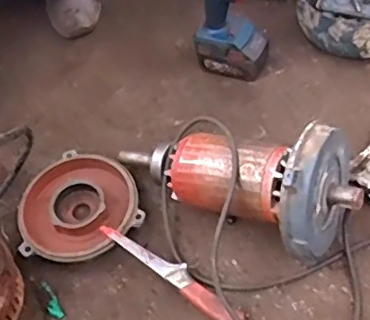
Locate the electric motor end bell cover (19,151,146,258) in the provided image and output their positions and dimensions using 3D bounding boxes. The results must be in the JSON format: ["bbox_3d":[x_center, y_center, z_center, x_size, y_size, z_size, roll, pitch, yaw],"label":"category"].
[{"bbox_3d":[-0.169,0.076,0.913,0.193,0.033,0.179,-35,60,-18],"label":"electric motor end bell cover"}]

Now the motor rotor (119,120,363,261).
[{"bbox_3d":[0.064,0.026,0.853,0.369,0.176,0.166,10,56,31],"label":"motor rotor"}]

